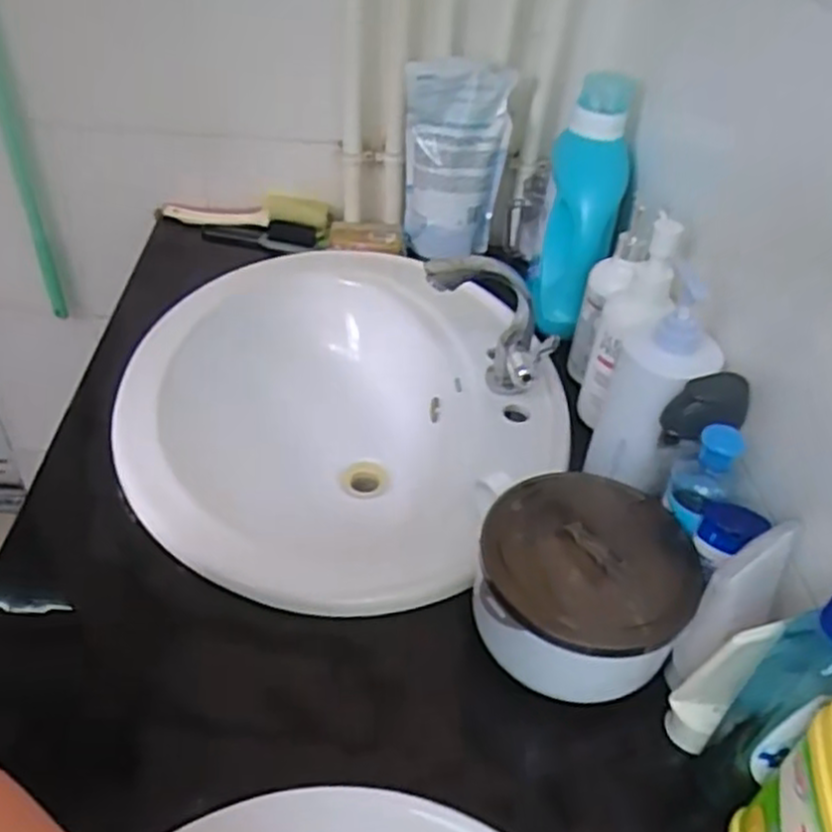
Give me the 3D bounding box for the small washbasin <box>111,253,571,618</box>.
[{"bbox_3d":[-0.091,0.017,0.839,0.411,0.178,0.538,1,41,-8],"label":"small washbasin"}]

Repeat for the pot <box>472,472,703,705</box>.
[{"bbox_3d":[0.124,0.126,0.579,0.143,0.099,0.153,5,40,-4],"label":"pot"}]

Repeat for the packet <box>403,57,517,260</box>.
[{"bbox_3d":[0.044,-0.308,0.974,0.129,0.246,0.072,8,40,0],"label":"packet"}]

